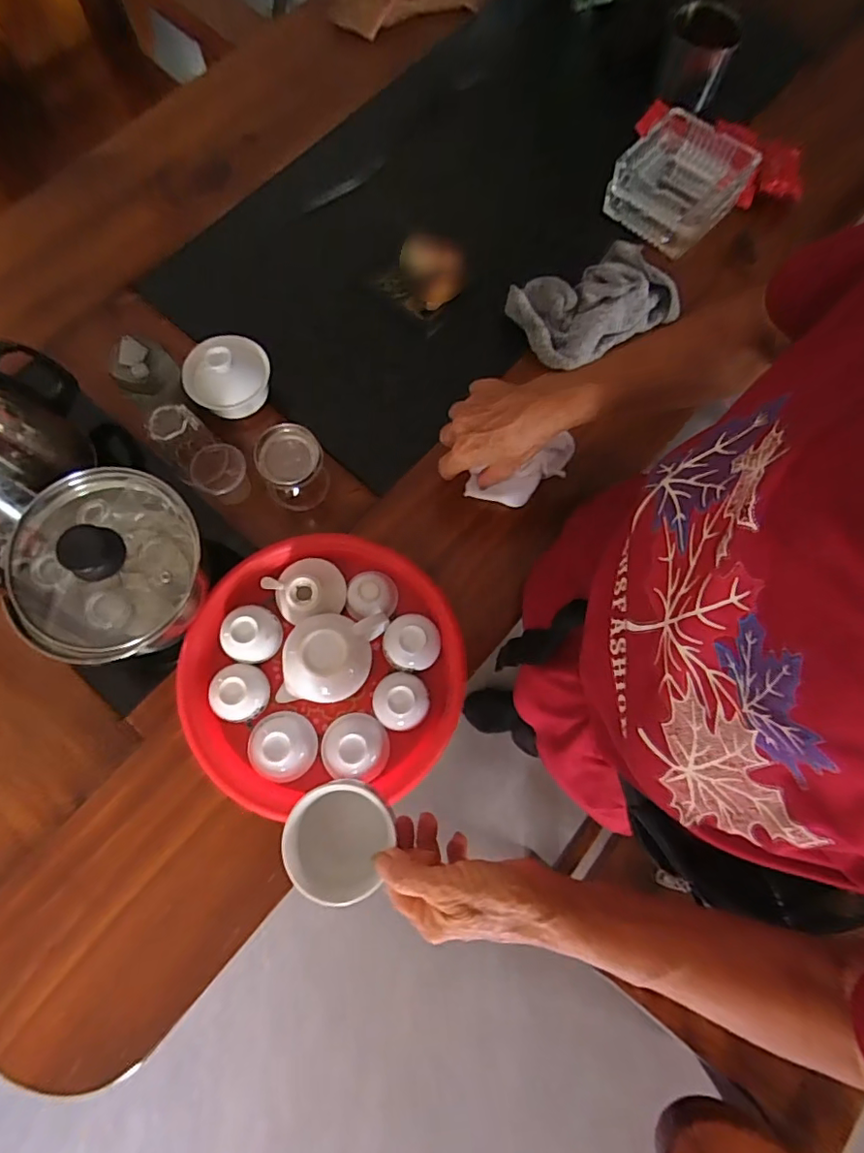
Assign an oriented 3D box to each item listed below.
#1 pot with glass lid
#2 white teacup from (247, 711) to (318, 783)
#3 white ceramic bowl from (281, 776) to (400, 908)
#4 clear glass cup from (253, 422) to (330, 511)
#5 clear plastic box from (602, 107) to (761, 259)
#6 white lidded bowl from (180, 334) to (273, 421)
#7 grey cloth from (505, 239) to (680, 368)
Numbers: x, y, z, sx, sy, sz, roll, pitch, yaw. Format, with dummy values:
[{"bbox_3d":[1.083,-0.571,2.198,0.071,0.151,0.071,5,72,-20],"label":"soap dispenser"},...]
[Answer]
[{"bbox_3d":[-0.283,-0.011,0.474,0.142,0.101,0.158,25,76,5],"label":"pot with glass lid"},{"bbox_3d":[-0.136,0.153,0.499,0.058,0.027,0.059,-3,75,-2],"label":"white teacup"},{"bbox_3d":[-0.066,0.187,0.400,0.070,0.056,0.071,0,75,-1],"label":"white ceramic bowl"},{"bbox_3d":[-0.137,-0.107,0.545,0.061,0.068,0.059,0,75,-1],"label":"clear glass cup"},{"bbox_3d":[0.290,-0.462,0.653,0.125,0.063,0.123,40,77,9],"label":"clear plastic box"},{"bbox_3d":[-0.209,-0.207,0.576,0.082,0.069,0.078,0,75,-1],"label":"white lidded bowl"},{"bbox_3d":[0.182,-0.310,0.622,0.177,0.044,0.106,-29,77,-9],"label":"grey cloth"}]

